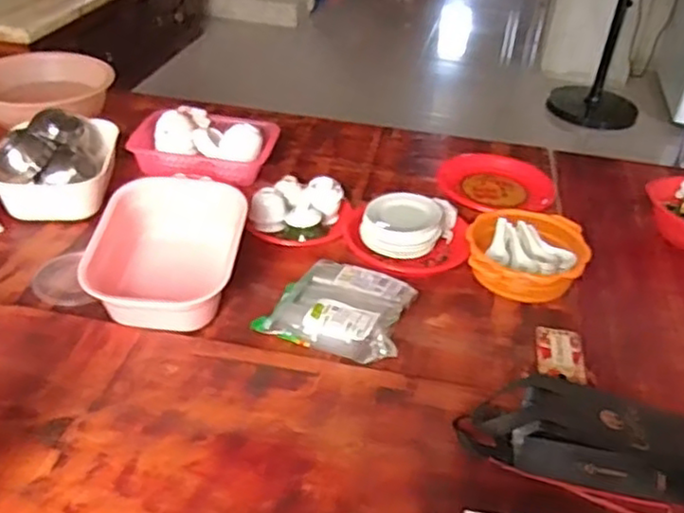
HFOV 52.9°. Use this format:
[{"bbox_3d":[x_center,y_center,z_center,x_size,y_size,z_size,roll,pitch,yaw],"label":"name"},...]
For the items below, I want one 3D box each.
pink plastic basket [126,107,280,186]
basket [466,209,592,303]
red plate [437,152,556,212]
[{"bbox_3d":[-0.315,-0.261,1.589,0.316,0.096,0.197,11,37,9],"label":"pink plastic basket"},{"bbox_3d":[0.347,-0.004,1.306,0.221,0.084,0.198,7,36,4],"label":"basket"},{"bbox_3d":[0.346,-0.167,1.551,0.254,0.031,0.246,3,36,-2],"label":"red plate"}]

